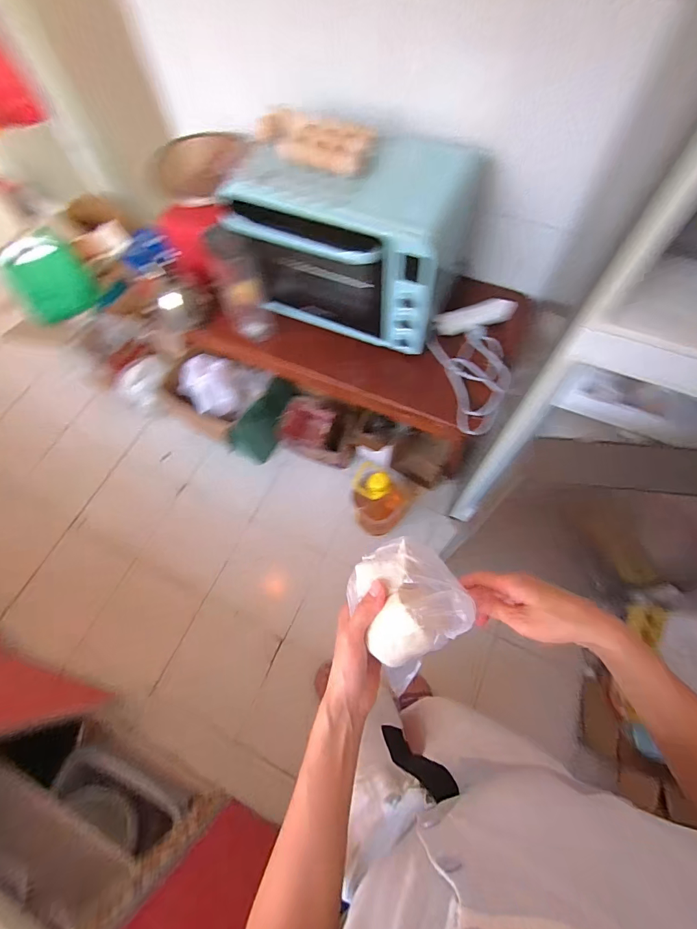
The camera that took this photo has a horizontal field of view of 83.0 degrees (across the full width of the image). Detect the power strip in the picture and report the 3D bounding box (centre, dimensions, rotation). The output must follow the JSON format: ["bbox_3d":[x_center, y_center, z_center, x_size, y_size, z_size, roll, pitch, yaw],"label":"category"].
[{"bbox_3d":[0.326,-0.273,1.065,0.220,0.061,0.411,8,67,7],"label":"power strip"}]

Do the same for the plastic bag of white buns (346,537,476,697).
[{"bbox_3d":[0.053,0.125,0.359,0.098,0.051,0.102,-37,69,-13],"label":"plastic bag of white buns"}]

